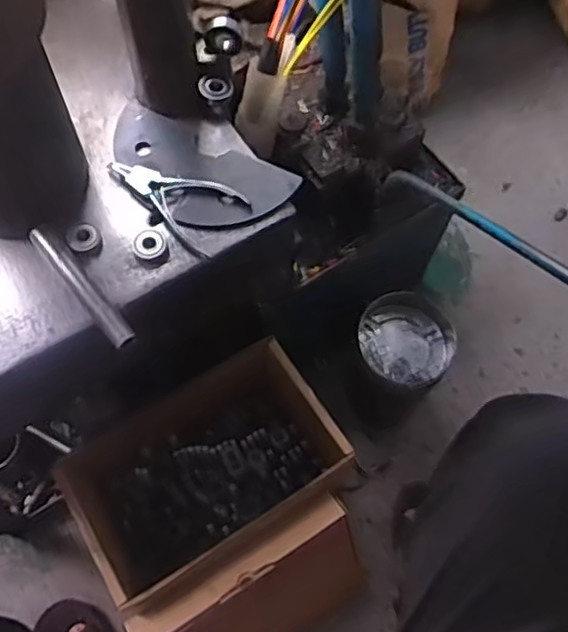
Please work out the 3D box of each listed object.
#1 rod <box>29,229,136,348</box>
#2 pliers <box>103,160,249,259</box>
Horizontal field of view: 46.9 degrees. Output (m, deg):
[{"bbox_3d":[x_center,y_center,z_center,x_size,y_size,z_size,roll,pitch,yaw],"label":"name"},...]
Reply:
[{"bbox_3d":[-0.177,-0.025,0.569,0.018,0.016,0.139,-38,73,-17],"label":"rod"},{"bbox_3d":[-0.103,-0.116,0.615,0.128,0.015,0.069,34,69,12],"label":"pliers"}]

